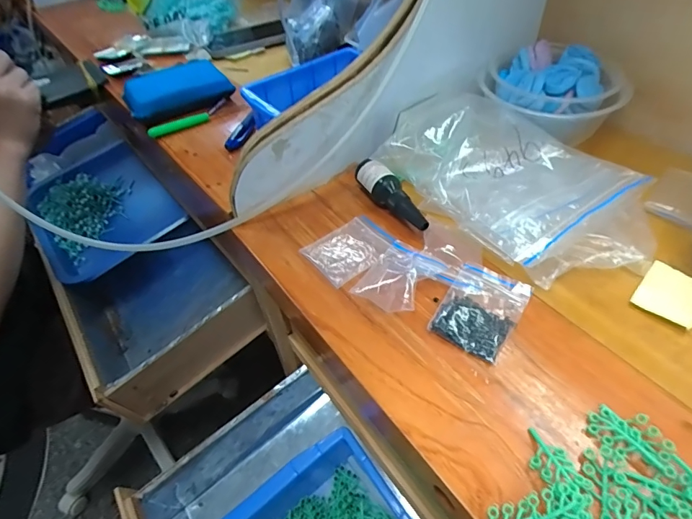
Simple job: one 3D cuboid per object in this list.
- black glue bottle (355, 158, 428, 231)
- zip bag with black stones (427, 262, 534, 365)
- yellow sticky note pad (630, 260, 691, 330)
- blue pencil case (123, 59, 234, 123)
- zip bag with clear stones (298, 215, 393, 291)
[{"bbox_3d":[0.037,-0.052,0.354,0.026,0.026,0.084,-22,51,-14],"label":"black glue bottle"},{"bbox_3d":[0.093,0.032,0.287,0.049,0.004,0.071,24,55,24],"label":"zip bag with black stones"},{"bbox_3d":[0.226,0.023,0.290,0.036,0.004,0.048,33,59,29],"label":"yellow sticky note pad"},{"bbox_3d":[-0.194,-0.194,0.487,0.115,0.037,0.067,-28,52,-19],"label":"blue pencil case"},{"bbox_3d":[0.004,-0.009,0.330,0.064,0.004,0.048,-34,54,-23],"label":"zip bag with clear stones"}]

